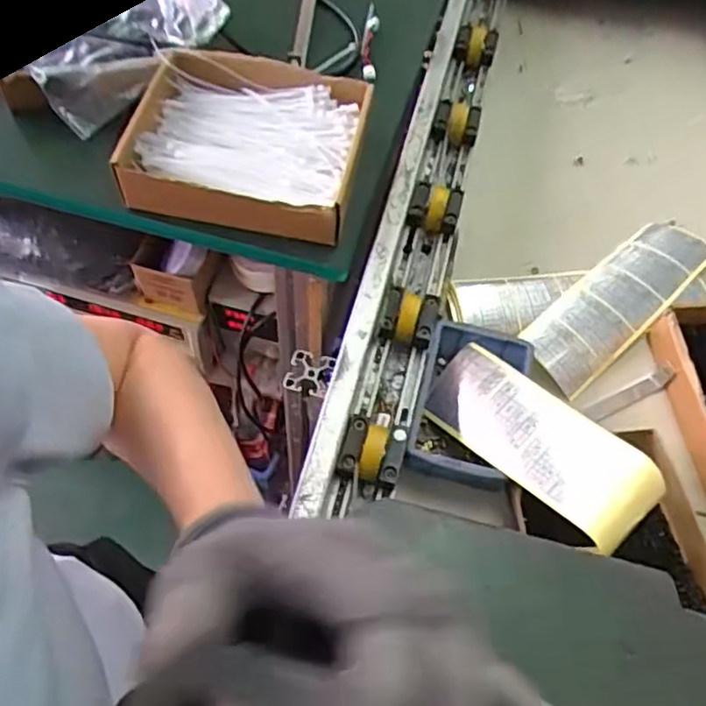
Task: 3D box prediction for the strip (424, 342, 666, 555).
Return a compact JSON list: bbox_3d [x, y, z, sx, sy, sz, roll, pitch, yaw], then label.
[{"bbox_3d":[0.151,0.071,0.549,0.086,0.053,0.207,-32,45,-20],"label":"strip"}]

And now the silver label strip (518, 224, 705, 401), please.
[{"bbox_3d":[0.287,-0.056,0.696,0.271,0.050,0.084,-40,68,-23],"label":"silver label strip"}]

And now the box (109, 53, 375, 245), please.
[{"bbox_3d":[-0.100,-0.210,0.632,0.208,0.056,0.179,9,59,2],"label":"box"}]

